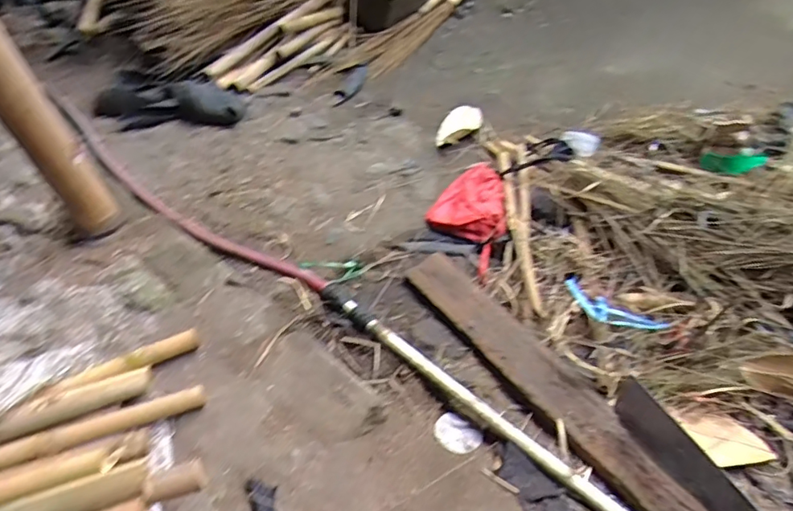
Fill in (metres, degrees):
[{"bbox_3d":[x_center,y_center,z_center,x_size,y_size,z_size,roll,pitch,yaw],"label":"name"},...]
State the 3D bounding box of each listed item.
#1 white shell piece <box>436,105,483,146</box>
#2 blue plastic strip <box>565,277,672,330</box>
[{"bbox_3d":[0.158,-0.346,1.406,0.108,0.046,0.183,22,51,26],"label":"white shell piece"},{"bbox_3d":[0.360,0.090,0.861,0.166,0.023,0.061,23,50,10],"label":"blue plastic strip"}]

